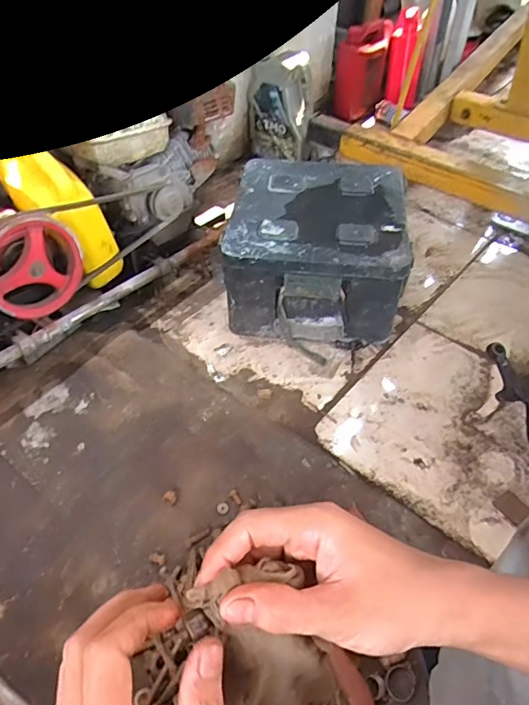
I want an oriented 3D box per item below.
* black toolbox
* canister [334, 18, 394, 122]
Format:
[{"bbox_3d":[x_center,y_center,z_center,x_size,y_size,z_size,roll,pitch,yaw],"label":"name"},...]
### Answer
[{"bbox_3d":[0.115,-0.231,1.136,0.360,0.233,0.369,5,49,5],"label":"black toolbox"},{"bbox_3d":[0.329,-0.964,1.699,0.140,0.277,0.151,23,53,20],"label":"canister"}]

